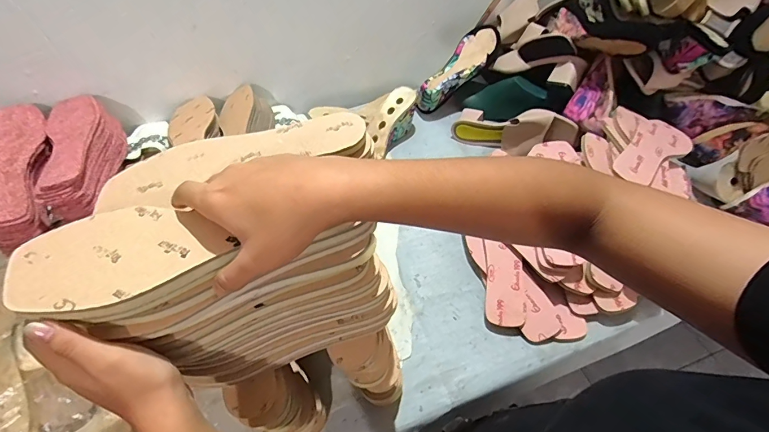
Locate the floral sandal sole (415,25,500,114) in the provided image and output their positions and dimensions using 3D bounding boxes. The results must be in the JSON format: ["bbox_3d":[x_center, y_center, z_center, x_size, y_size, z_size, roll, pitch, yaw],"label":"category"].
[{"bbox_3d":[0.159,-0.319,0.865,0.227,0.074,0.072,-45,56,9],"label":"floral sandal sole"}]

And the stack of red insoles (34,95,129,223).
[{"bbox_3d":[-0.508,-0.105,0.682,0.100,0.073,0.249,-22,54,-12],"label":"stack of red insoles"}]

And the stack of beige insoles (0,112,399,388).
[{"bbox_3d":[-0.129,0.029,0.366,0.249,0.159,0.170,-12,53,-4],"label":"stack of beige insoles"}]

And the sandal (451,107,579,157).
[{"bbox_3d":[0.259,-0.176,0.807,0.240,0.076,0.067,8,52,31],"label":"sandal"}]

